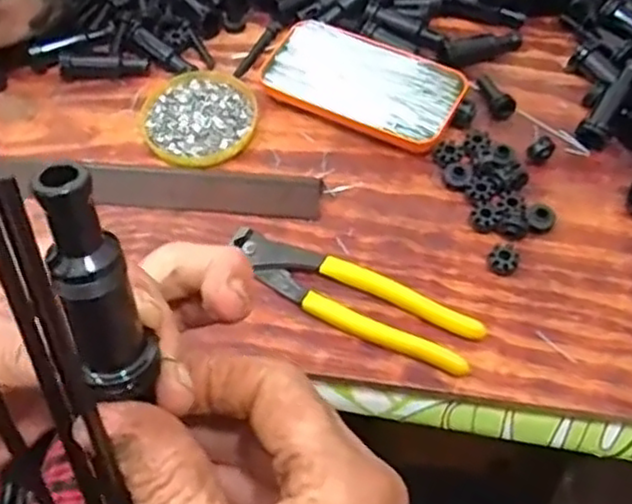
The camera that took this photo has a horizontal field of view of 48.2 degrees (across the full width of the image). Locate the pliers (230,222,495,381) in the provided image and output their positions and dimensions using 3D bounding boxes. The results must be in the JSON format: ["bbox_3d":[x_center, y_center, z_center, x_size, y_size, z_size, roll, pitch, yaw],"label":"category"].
[{"bbox_3d":[0.021,0.028,0.441,0.162,0.012,0.041,23,62,14],"label":"pliers"}]

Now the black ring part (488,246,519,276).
[{"bbox_3d":[0.121,0.005,0.452,0.018,0.012,0.017,-1,59,1],"label":"black ring part"}]

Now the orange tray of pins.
[{"bbox_3d":[0.036,-0.128,0.529,0.144,0.017,0.073,23,62,14],"label":"orange tray of pins"}]

